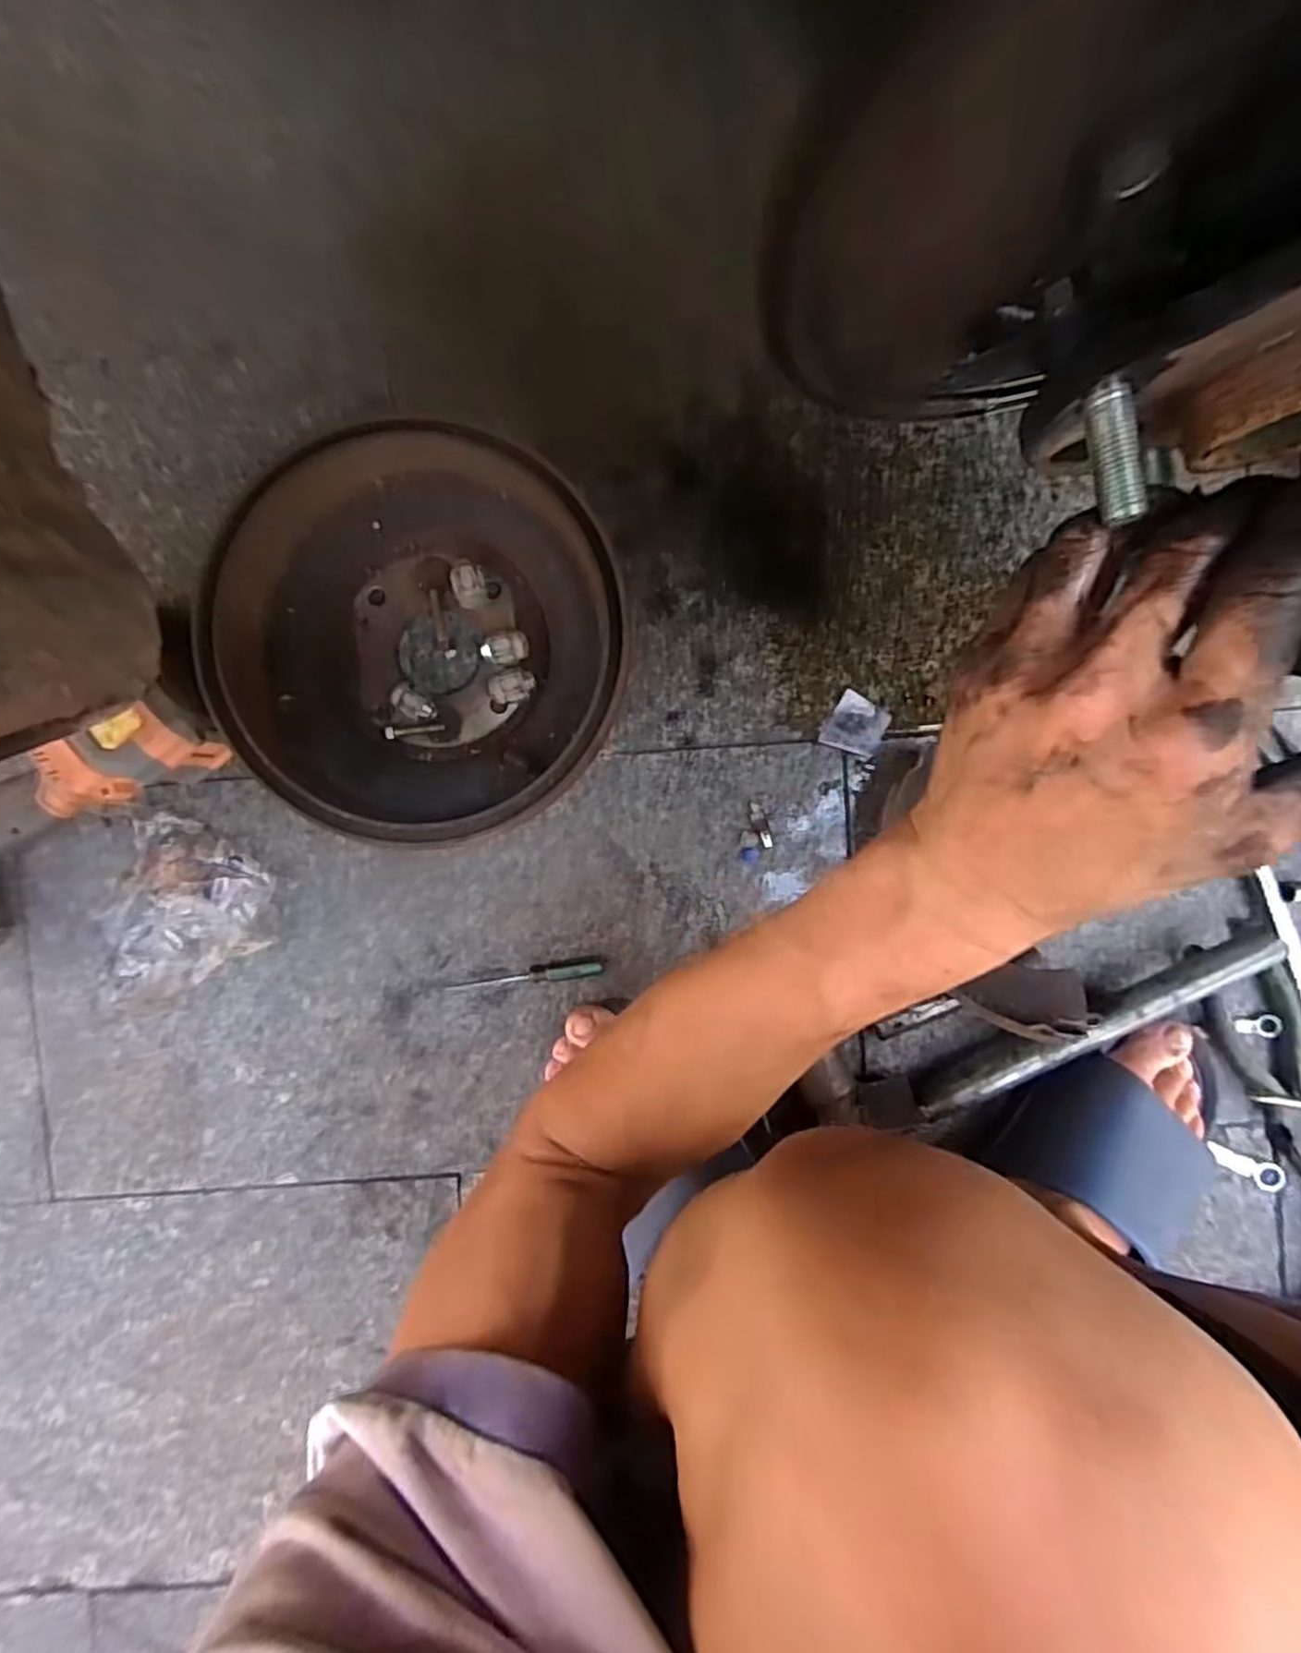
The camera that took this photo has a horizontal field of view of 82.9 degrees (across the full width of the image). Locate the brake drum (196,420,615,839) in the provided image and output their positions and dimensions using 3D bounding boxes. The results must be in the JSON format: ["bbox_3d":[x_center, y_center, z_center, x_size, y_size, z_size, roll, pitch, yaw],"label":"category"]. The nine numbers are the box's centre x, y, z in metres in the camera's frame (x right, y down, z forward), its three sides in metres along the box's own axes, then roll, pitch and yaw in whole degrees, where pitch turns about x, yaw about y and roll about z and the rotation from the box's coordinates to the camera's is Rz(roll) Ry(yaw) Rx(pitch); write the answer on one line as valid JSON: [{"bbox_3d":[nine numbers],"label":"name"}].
[{"bbox_3d":[-0.151,-0.131,0.497,0.262,0.064,0.266,7,93,0],"label":"brake drum"}]

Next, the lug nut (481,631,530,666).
[{"bbox_3d":[-0.101,-0.124,0.519,0.031,0.022,0.020,-14,93,1],"label":"lug nut"}]

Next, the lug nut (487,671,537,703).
[{"bbox_3d":[-0.097,-0.097,0.520,0.031,0.021,0.020,-14,93,1],"label":"lug nut"}]

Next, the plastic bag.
[{"bbox_3d":[-0.333,0.069,0.515,0.105,0.051,0.138,17,93,-1],"label":"plastic bag"}]

